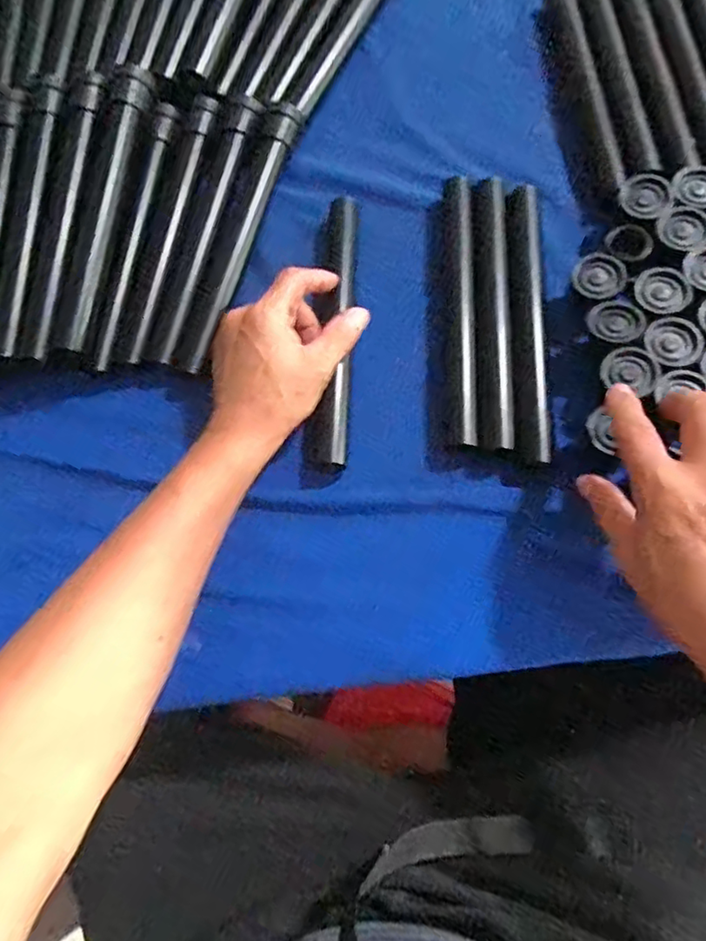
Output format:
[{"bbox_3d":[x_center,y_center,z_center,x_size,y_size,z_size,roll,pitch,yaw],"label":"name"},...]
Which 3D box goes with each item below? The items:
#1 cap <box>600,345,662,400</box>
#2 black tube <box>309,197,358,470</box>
[{"bbox_3d":[0.185,-0.067,0.394,0.034,0.009,0.032,17,77,12],"label":"cap"},{"bbox_3d":[-0.014,-0.110,0.444,0.028,0.017,0.220,1,74,2],"label":"black tube"}]

